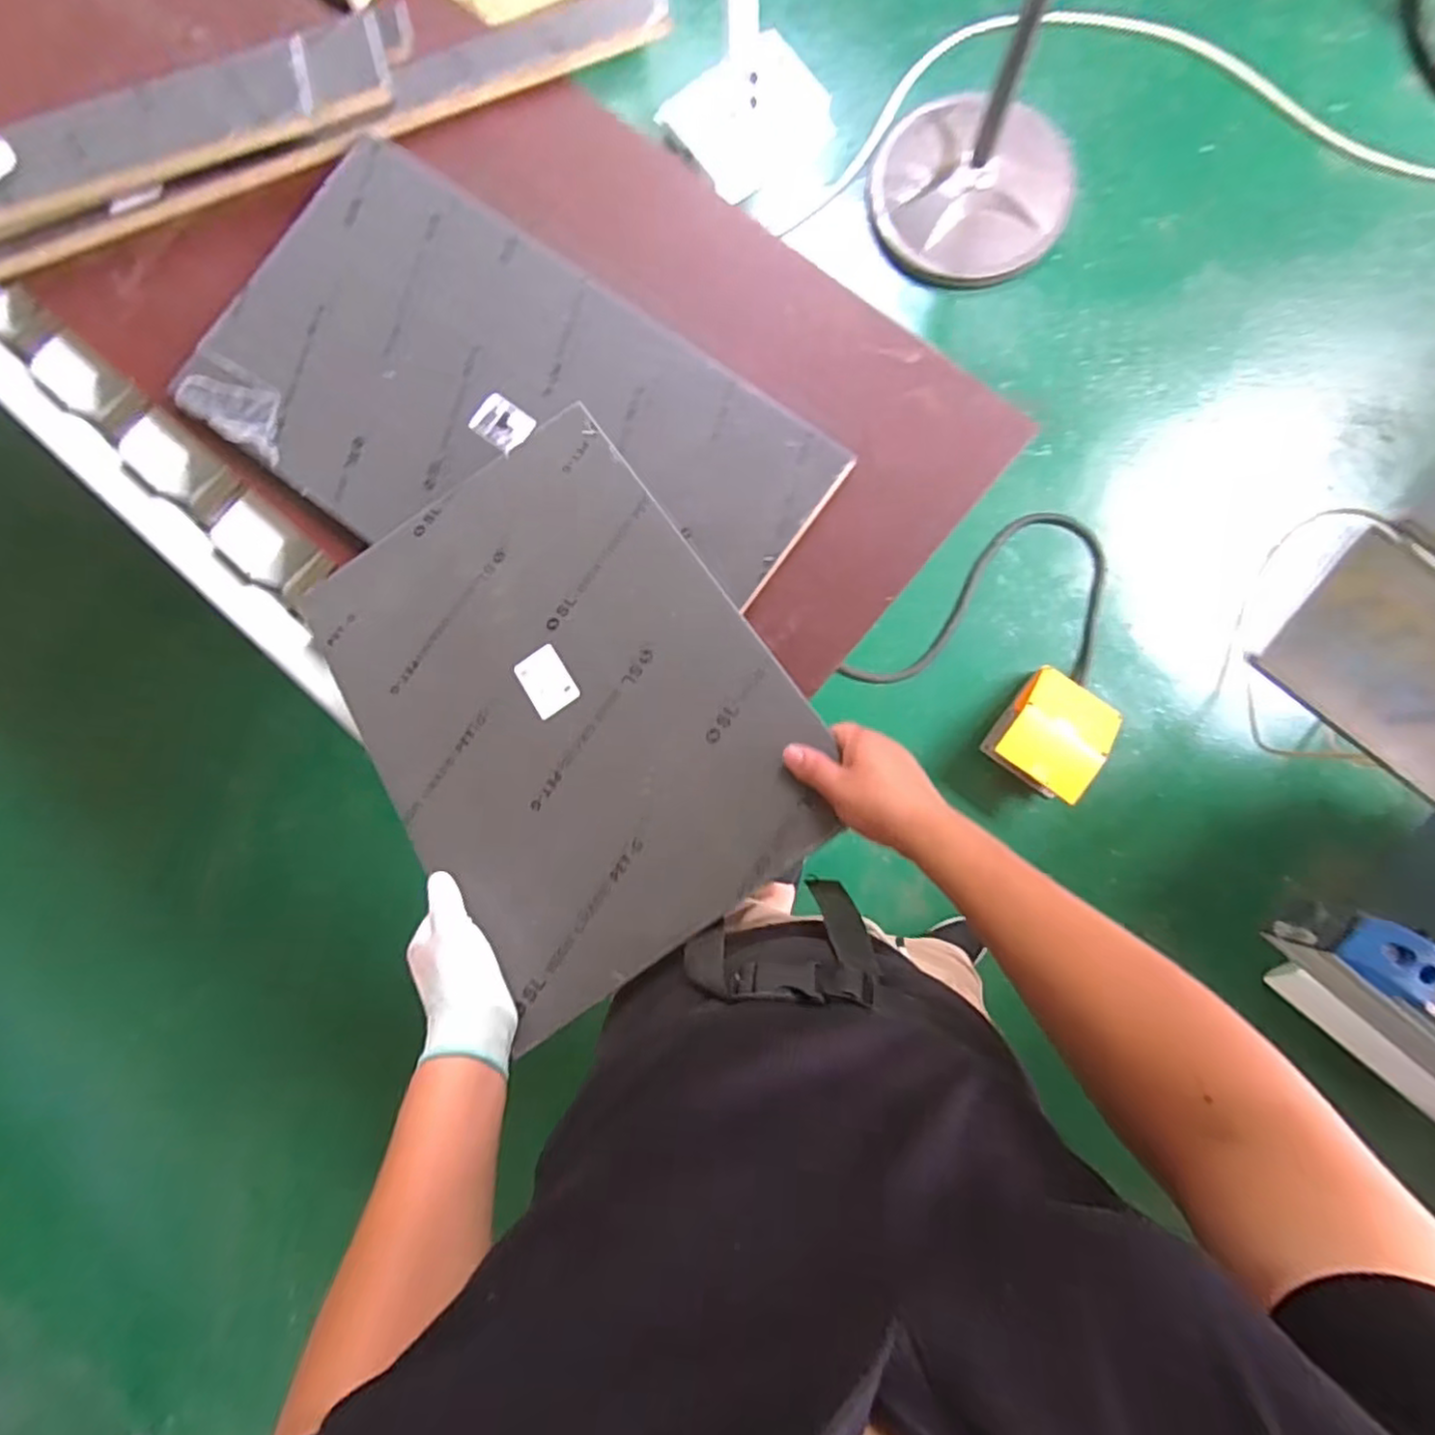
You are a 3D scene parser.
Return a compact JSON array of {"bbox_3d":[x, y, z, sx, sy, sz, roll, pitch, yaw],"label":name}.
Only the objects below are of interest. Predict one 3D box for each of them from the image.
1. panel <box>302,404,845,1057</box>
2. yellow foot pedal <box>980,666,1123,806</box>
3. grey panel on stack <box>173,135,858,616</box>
[{"bbox_3d":[-0.145,-0.023,0.611,0.340,0.016,0.478,-35,72,0],"label":"panel"},{"bbox_3d":[0.669,0.036,1.361,0.184,0.119,0.223,35,89,6],"label":"yellow foot pedal"},{"bbox_3d":[-0.233,-0.321,0.745,0.675,0.017,0.376,35,89,6],"label":"grey panel on stack"}]

